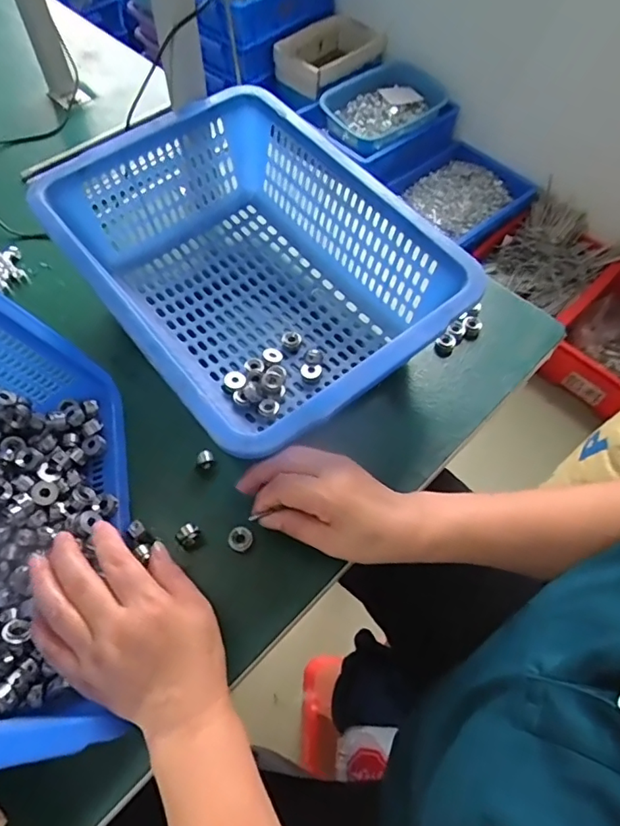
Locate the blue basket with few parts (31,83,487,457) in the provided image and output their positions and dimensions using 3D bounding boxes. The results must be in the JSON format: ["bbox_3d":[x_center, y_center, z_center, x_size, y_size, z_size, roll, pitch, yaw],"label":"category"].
[{"bbox_3d":[-0.055,-0.130,0.515,0.276,0.124,0.359,-31,65,-18],"label":"blue basket with few parts"}]

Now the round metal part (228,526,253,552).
[{"bbox_3d":[-0.058,0.104,0.438,0.018,0.012,0.020,24,62,12],"label":"round metal part"}]

